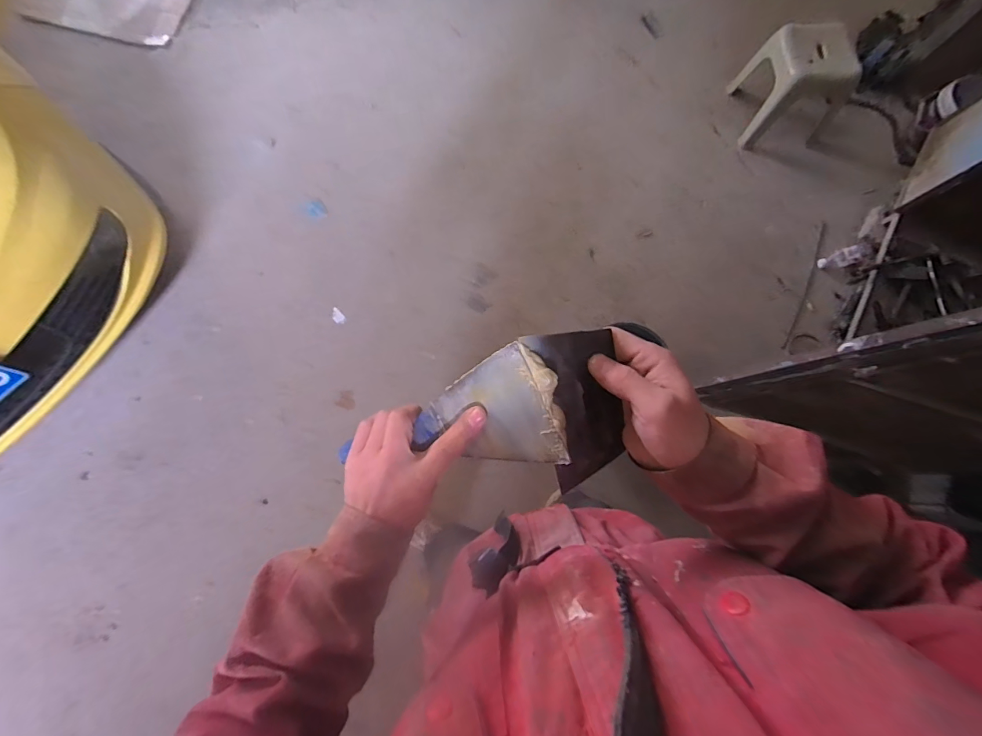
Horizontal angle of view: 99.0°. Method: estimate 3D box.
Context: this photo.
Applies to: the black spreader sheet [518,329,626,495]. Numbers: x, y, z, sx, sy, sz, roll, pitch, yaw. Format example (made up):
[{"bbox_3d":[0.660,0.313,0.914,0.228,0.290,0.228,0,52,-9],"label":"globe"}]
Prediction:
[{"bbox_3d":[0.069,0.026,0.319,0.069,0.006,0.122,-24,109,-24],"label":"black spreader sheet"}]

